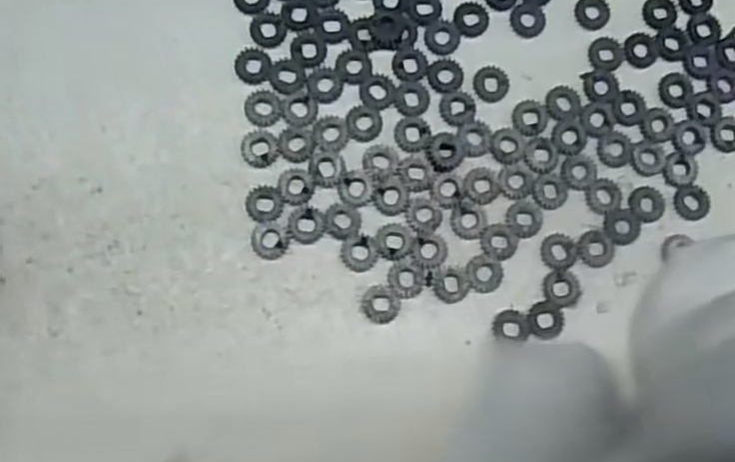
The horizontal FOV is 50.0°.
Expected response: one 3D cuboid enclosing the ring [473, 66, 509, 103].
[{"bbox_3d":[0.037,-0.044,0.230,0.011,0.004,0.011,1,83,-5],"label":"ring"}]

